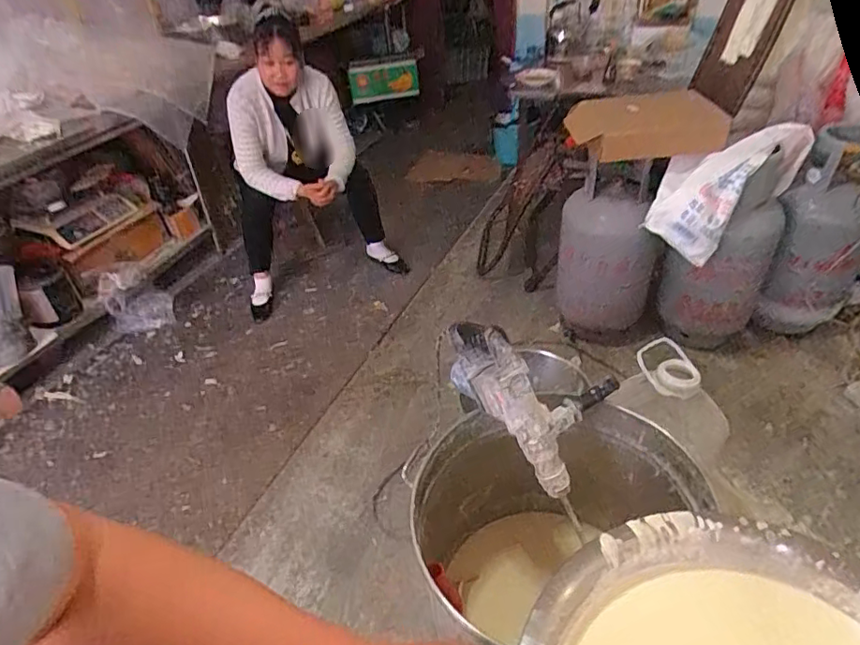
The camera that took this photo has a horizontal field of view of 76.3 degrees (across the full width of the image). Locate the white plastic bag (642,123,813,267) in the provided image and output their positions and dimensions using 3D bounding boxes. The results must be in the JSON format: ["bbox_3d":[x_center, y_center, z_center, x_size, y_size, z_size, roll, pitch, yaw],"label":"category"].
[{"bbox_3d":[0.925,-0.429,1.677,0.563,0.260,0.200,-30,45,-7],"label":"white plastic bag"}]

